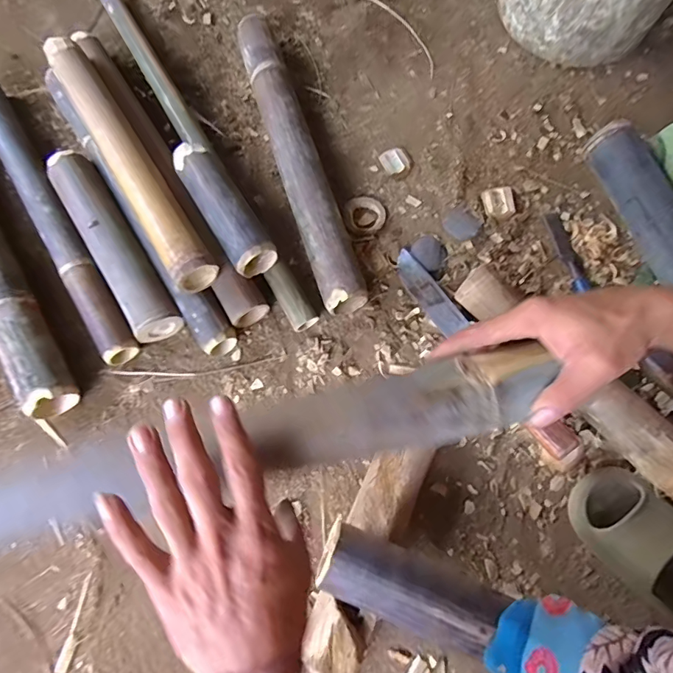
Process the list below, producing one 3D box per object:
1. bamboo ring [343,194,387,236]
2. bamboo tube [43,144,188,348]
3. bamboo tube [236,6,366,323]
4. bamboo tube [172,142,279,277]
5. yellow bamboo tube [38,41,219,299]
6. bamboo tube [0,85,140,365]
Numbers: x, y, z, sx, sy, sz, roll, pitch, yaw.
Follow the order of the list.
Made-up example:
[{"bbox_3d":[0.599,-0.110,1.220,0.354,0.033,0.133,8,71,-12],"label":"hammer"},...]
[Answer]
[{"bbox_3d":[0.044,-0.189,0.711,0.065,0.011,0.071,0,73,0],"label":"bamboo ring"},{"bbox_3d":[-0.328,-0.134,0.672,0.068,0.065,0.314,-32,76,-9],"label":"bamboo tube"},{"bbox_3d":[-0.066,-0.291,0.717,0.070,0.066,0.540,-17,74,-5],"label":"bamboo tube"},{"bbox_3d":[-0.158,-0.185,0.645,0.064,0.050,0.214,-30,76,-9],"label":"bamboo tube"},{"bbox_3d":[-0.304,-0.257,0.672,0.060,0.064,0.455,-32,76,-9],"label":"yellow bamboo tube"},{"bbox_3d":[-0.443,-0.198,0.703,0.053,0.051,0.554,-31,76,-9],"label":"bamboo tube"}]

